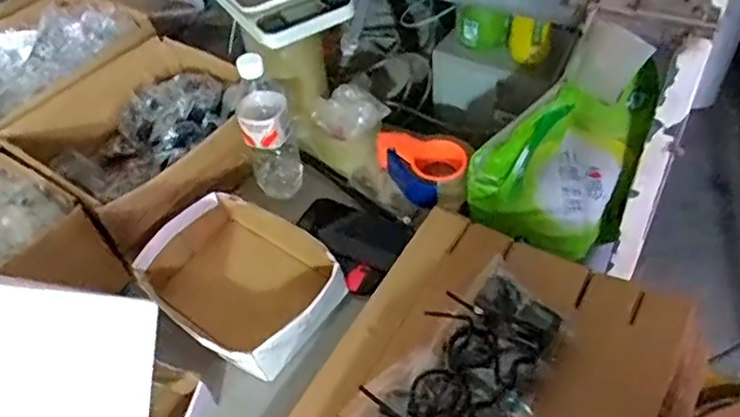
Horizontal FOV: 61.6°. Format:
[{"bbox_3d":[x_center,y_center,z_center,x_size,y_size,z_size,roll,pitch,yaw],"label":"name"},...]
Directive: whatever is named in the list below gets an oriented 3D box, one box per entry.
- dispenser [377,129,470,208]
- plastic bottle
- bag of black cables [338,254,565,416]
[{"bbox_3d":[0.073,-0.057,0.893,0.137,0.079,0.112,2,48,9],"label":"dispenser"},{"bbox_3d":[-0.140,-0.106,0.862,0.072,0.229,0.061,-16,48,-8],"label":"plastic bottle"},{"bbox_3d":[0.101,0.165,0.627,0.130,0.033,0.228,34,60,32],"label":"bag of black cables"}]

